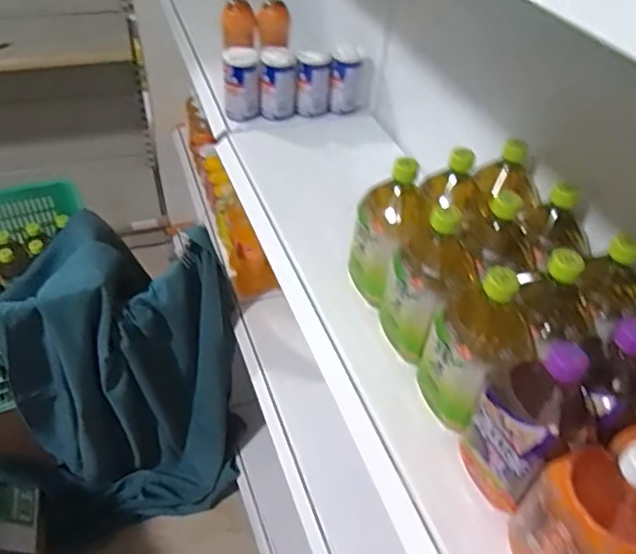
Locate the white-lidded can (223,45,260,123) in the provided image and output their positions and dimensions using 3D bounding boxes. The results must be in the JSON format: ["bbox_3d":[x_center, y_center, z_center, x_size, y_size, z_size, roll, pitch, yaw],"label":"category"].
[{"bbox_3d":[-0.142,-0.358,1.068,0.061,0.123,0.054,-3,45,-8],"label":"white-lidded can"}]

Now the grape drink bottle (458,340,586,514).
[{"bbox_3d":[0.190,0.132,0.526,0.085,0.175,0.077,29,50,23],"label":"grape drink bottle"}]

